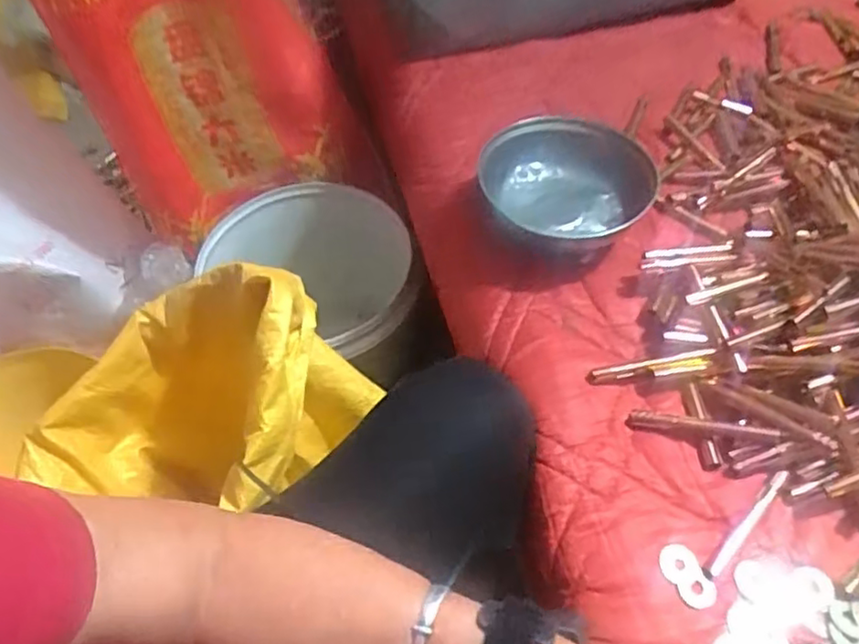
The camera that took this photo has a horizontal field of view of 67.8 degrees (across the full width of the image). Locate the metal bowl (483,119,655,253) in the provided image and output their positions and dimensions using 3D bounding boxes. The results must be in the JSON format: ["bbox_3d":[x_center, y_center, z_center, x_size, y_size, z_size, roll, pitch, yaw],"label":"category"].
[{"bbox_3d":[0.114,-0.114,0.543,0.142,0.047,0.151,22,57,18],"label":"metal bowl"}]

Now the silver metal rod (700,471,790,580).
[{"bbox_3d":[0.197,0.123,0.395,0.086,0.004,0.010,-39,61,-23],"label":"silver metal rod"}]

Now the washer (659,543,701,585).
[{"bbox_3d":[0.149,0.144,0.381,0.025,0.004,0.022,-8,59,-11],"label":"washer"}]

